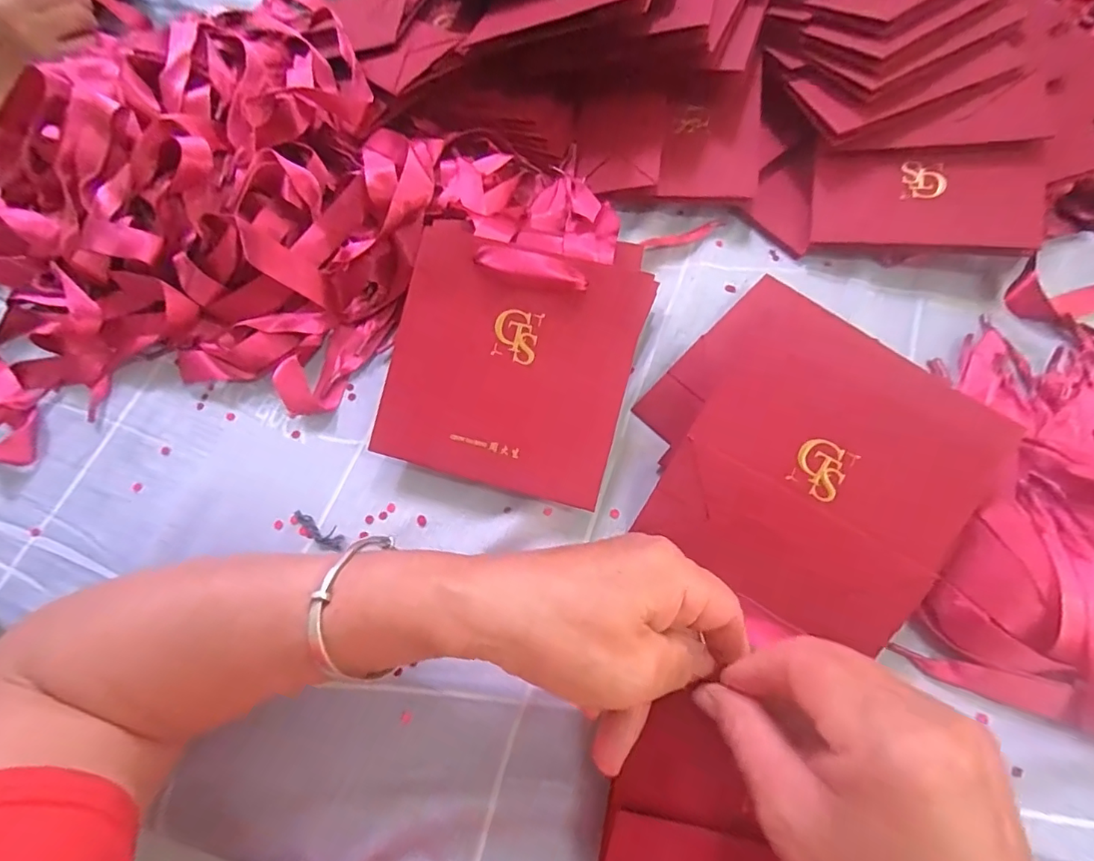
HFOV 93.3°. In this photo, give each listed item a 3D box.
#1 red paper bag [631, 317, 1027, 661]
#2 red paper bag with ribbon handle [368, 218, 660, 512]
[{"bbox_3d":[0.145,0.028,0.277,0.140,0.010,0.140,29,88,13],"label":"red paper bag"},{"bbox_3d":[-0.022,-0.039,0.302,0.138,0.007,0.139,16,91,5],"label":"red paper bag with ribbon handle"}]

